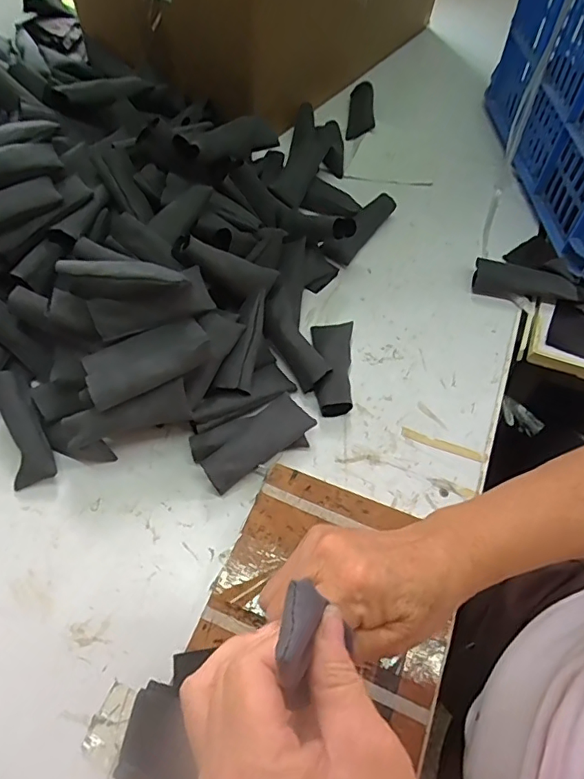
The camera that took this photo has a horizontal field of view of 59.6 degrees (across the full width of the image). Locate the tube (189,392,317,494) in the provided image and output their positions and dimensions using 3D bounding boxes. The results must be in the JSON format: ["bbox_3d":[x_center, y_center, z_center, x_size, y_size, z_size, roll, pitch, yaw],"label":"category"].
[{"bbox_3d":[-0.033,0.045,0.462,0.106,0.033,0.053,-27,63,-14],"label":"tube"}]

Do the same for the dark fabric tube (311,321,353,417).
[{"bbox_3d":[0.041,-0.025,0.499,0.038,0.026,0.105,0,59,0],"label":"dark fabric tube"}]

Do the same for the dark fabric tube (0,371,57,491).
[{"bbox_3d":[-0.243,0.033,0.454,0.038,0.017,0.104,-23,83,-12],"label":"dark fabric tube"}]

